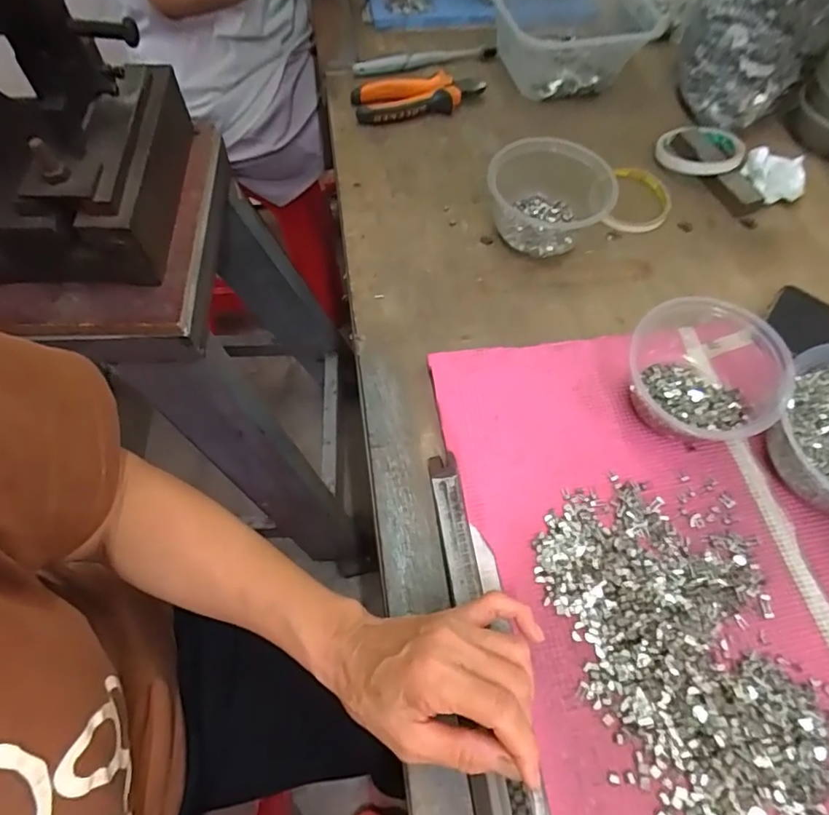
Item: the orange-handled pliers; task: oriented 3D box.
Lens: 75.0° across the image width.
[{"bbox_3d":[0.005,-0.354,0.613,0.149,0.024,0.051,-11,63,-8],"label":"orange-handled pliers"}]

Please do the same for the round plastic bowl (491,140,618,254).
[{"bbox_3d":[0.126,-0.198,0.515,0.114,0.070,0.101,13,62,4],"label":"round plastic bowl"}]

